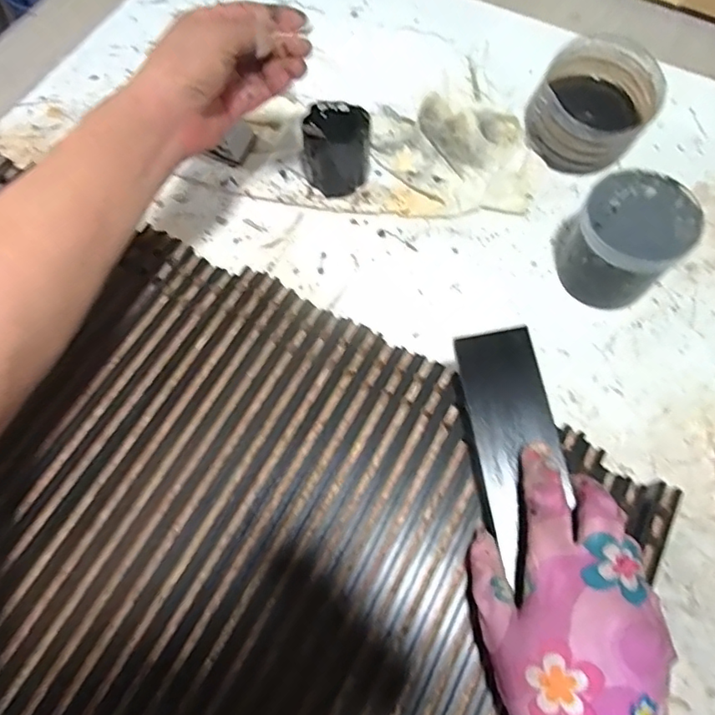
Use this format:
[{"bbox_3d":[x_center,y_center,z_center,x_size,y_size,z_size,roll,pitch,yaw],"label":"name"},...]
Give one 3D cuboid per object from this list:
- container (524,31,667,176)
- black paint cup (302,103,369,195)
[{"bbox_3d":[0.209,-0.220,0.483,0.097,0.065,0.101,-1,68,2],"label":"container"},{"bbox_3d":[-0.019,-0.183,0.475,0.061,0.069,0.058,-4,68,1],"label":"black paint cup"}]

